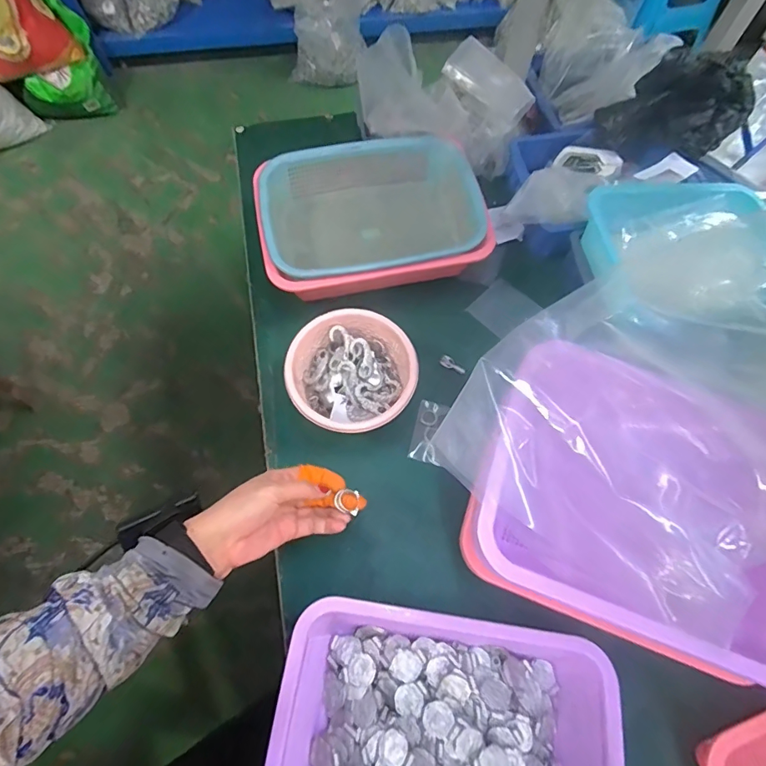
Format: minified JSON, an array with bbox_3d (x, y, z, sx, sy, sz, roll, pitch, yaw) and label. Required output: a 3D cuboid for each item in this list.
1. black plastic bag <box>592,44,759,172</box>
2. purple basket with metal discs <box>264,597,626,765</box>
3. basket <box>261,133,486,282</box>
[{"bbox_3d":[0.447,-0.419,0.697,0.195,0.110,0.161,-39,73,-16],"label":"black plastic bag"},{"bbox_3d":[0.055,0.349,0.450,0.306,0.098,0.228,8,67,3],"label":"purple basket with metal discs"},{"bbox_3d":[-0.014,-0.242,0.679,0.298,0.089,0.209,-10,68,-5],"label":"basket"}]

